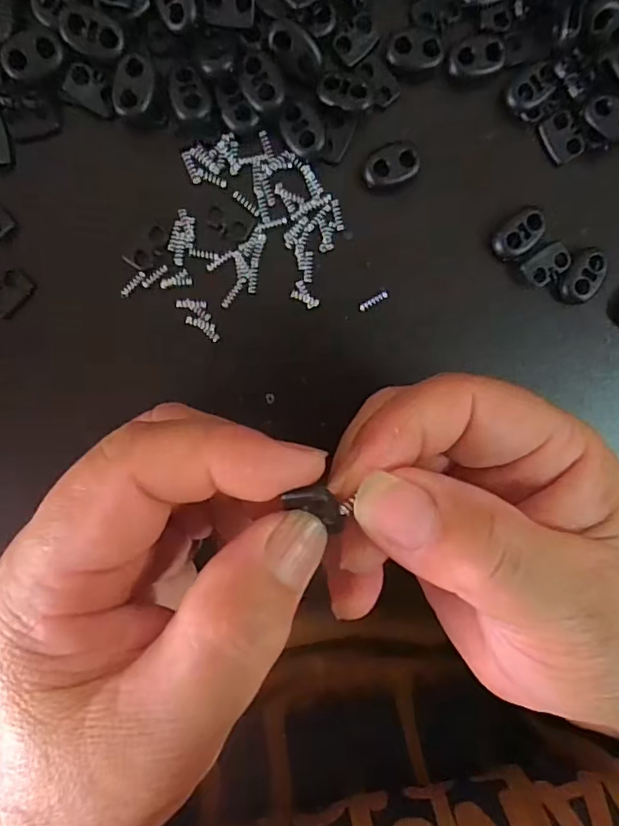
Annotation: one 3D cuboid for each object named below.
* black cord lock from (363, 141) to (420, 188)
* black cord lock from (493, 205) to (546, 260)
[{"bbox_3d":[0.030,-0.091,0.202,0.020,0.006,0.013,-14,97,-2],"label":"black cord lock"},{"bbox_3d":[0.079,-0.067,0.206,0.021,0.005,0.013,-41,97,1],"label":"black cord lock"}]

